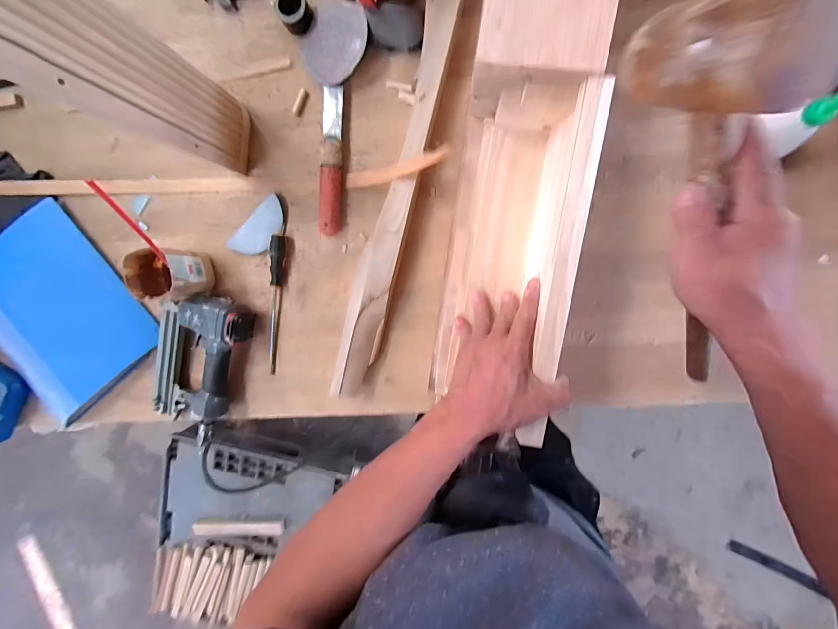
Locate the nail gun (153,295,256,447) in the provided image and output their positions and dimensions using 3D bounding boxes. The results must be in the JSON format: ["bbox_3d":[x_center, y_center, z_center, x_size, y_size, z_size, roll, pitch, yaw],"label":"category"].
[{"bbox_3d":[-0.384,0.079,0.593,0.156,0.062,0.250,24,99,3],"label":"nail gun"}]

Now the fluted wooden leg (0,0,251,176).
[{"bbox_3d":[-0.343,-0.266,0.379,0.114,0.375,0.120,10,98,7],"label":"fluted wooden leg"}]

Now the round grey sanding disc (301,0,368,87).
[{"bbox_3d":[-0.126,-0.399,0.516,0.105,0.007,0.109,3,97,25],"label":"round grey sanding disc"}]

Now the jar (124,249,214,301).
[{"bbox_3d":[-0.392,-0.062,0.557,0.075,0.085,0.075,3,97,6],"label":"jar"}]

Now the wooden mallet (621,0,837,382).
[{"bbox_3d":[0.235,-0.068,0.285,0.057,0.099,0.321,-28,131,9],"label":"wooden mallet"}]

